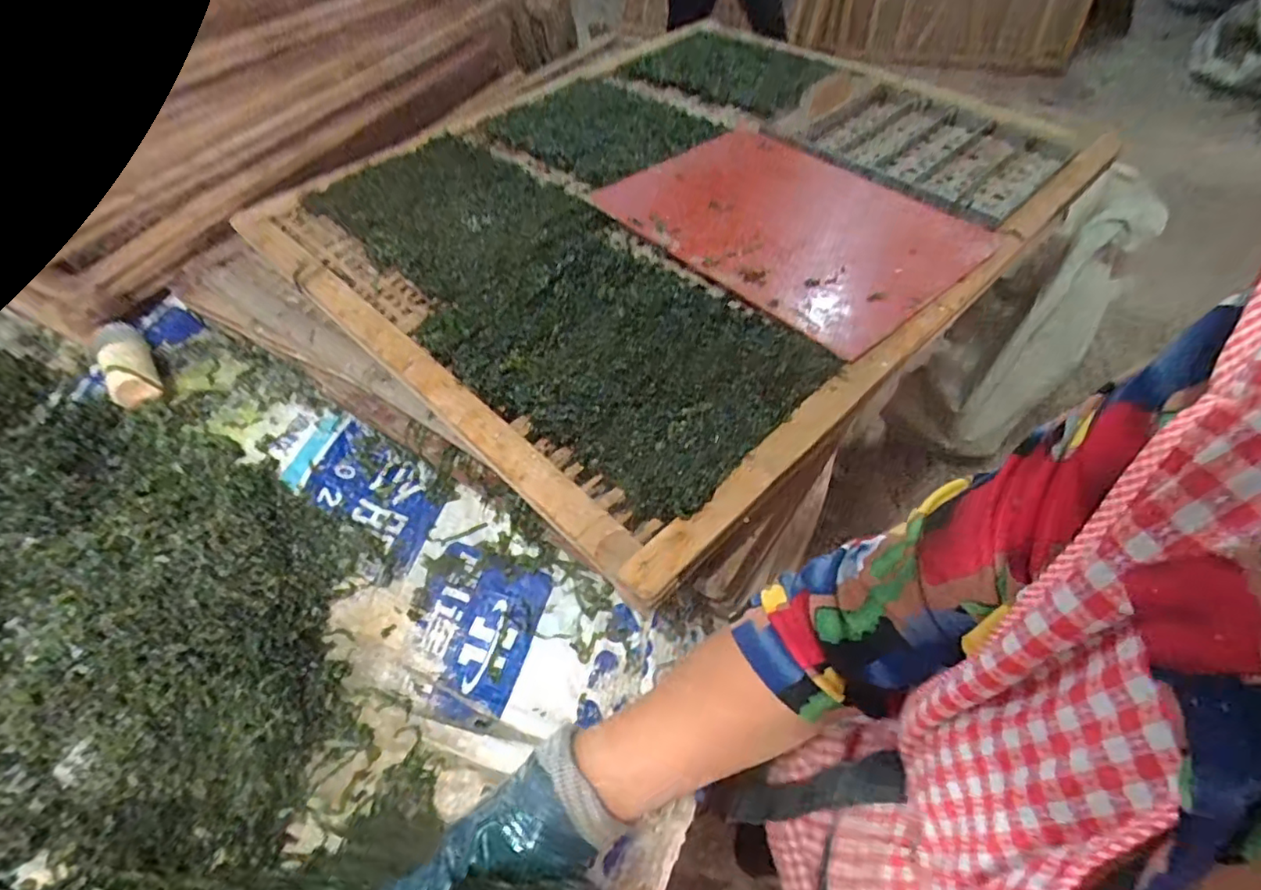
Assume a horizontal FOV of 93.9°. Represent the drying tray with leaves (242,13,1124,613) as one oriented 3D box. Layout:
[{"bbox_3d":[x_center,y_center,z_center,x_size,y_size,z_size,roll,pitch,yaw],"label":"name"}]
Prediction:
[{"bbox_3d":[0.094,-0.374,0.829,0.764,0.088,1.039,38,63,26],"label":"drying tray with leaves"}]

